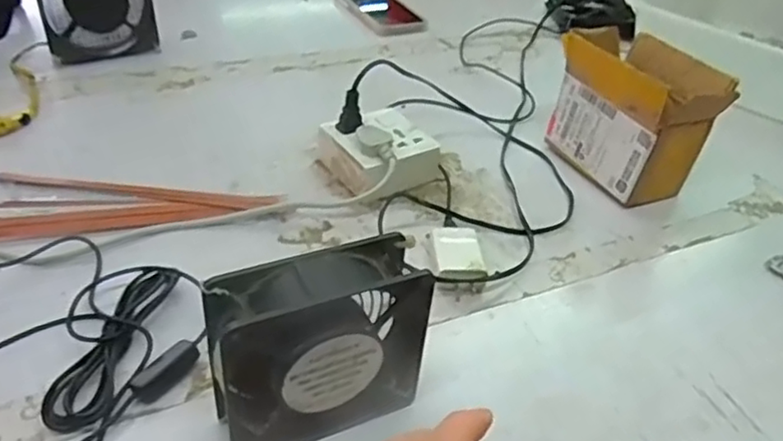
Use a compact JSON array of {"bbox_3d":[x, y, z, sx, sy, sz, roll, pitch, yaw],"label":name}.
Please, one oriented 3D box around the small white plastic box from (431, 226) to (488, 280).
[{"bbox_3d":[0.054,0.030,0.530,0.037,0.022,0.056,1,39,-6],"label":"small white plastic box"}]

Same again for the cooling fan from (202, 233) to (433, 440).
[{"bbox_3d":[-0.041,0.075,0.376,0.124,0.116,0.045,-15,43,-23],"label":"cooling fan"}]

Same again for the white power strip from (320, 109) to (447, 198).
[{"bbox_3d":[-0.011,-0.069,0.630,0.095,0.044,0.097,-24,48,-32],"label":"white power strip"}]

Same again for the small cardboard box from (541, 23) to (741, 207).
[{"bbox_3d":[0.239,-0.108,0.648,0.100,0.121,0.155,-18,44,-26],"label":"small cardboard box"}]

